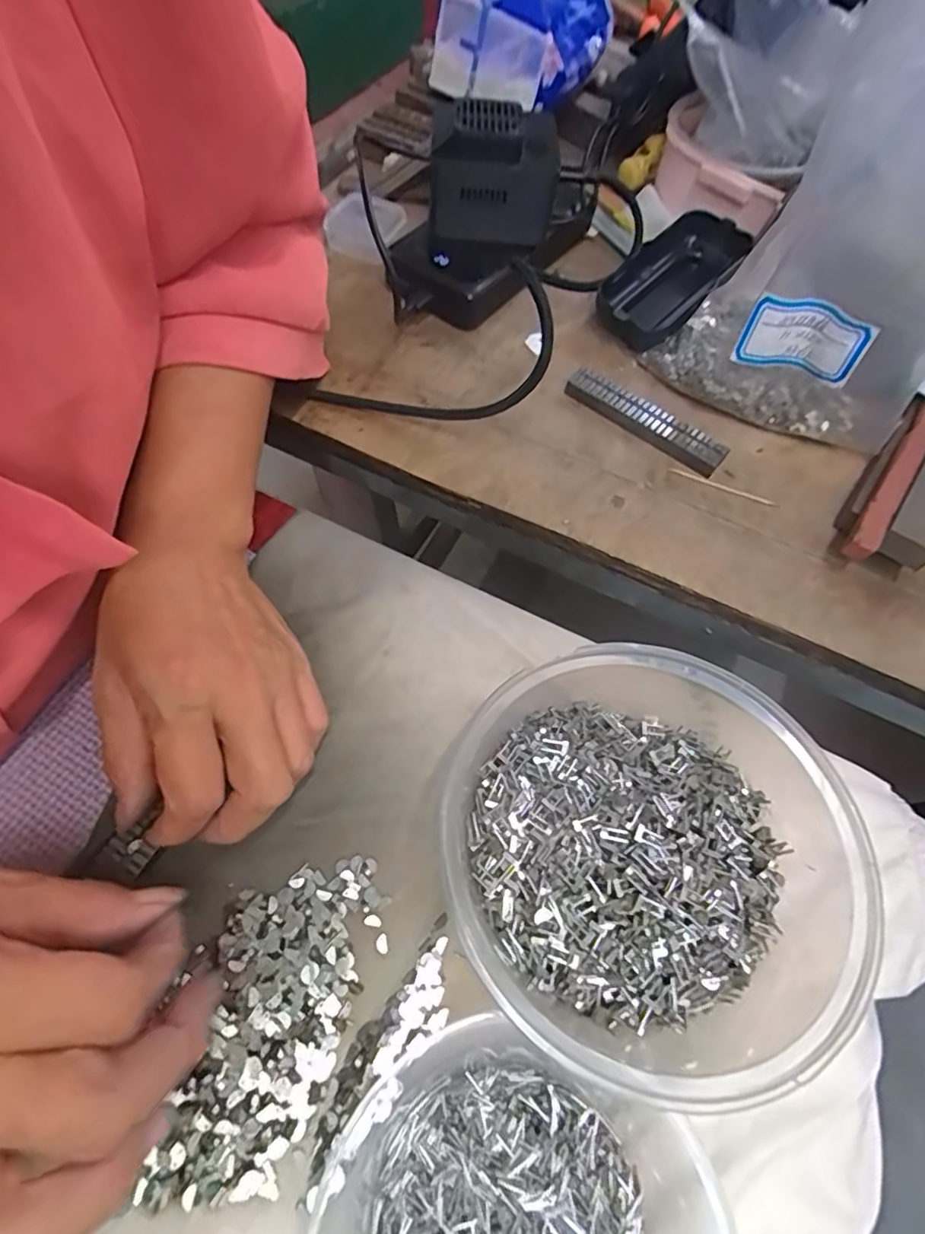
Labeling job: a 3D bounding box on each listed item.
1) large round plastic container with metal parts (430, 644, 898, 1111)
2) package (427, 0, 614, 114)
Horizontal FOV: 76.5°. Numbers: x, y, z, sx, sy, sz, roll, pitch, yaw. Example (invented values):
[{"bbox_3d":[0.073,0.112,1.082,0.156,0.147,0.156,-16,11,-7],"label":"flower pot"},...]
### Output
[{"bbox_3d":[0.064,0.084,0.216,0.139,0.058,0.132,2,62,-3],"label":"large round plastic container with metal parts"},{"bbox_3d":[0.044,-0.434,0.427,0.095,0.057,0.139,28,64,10],"label":"package"}]

